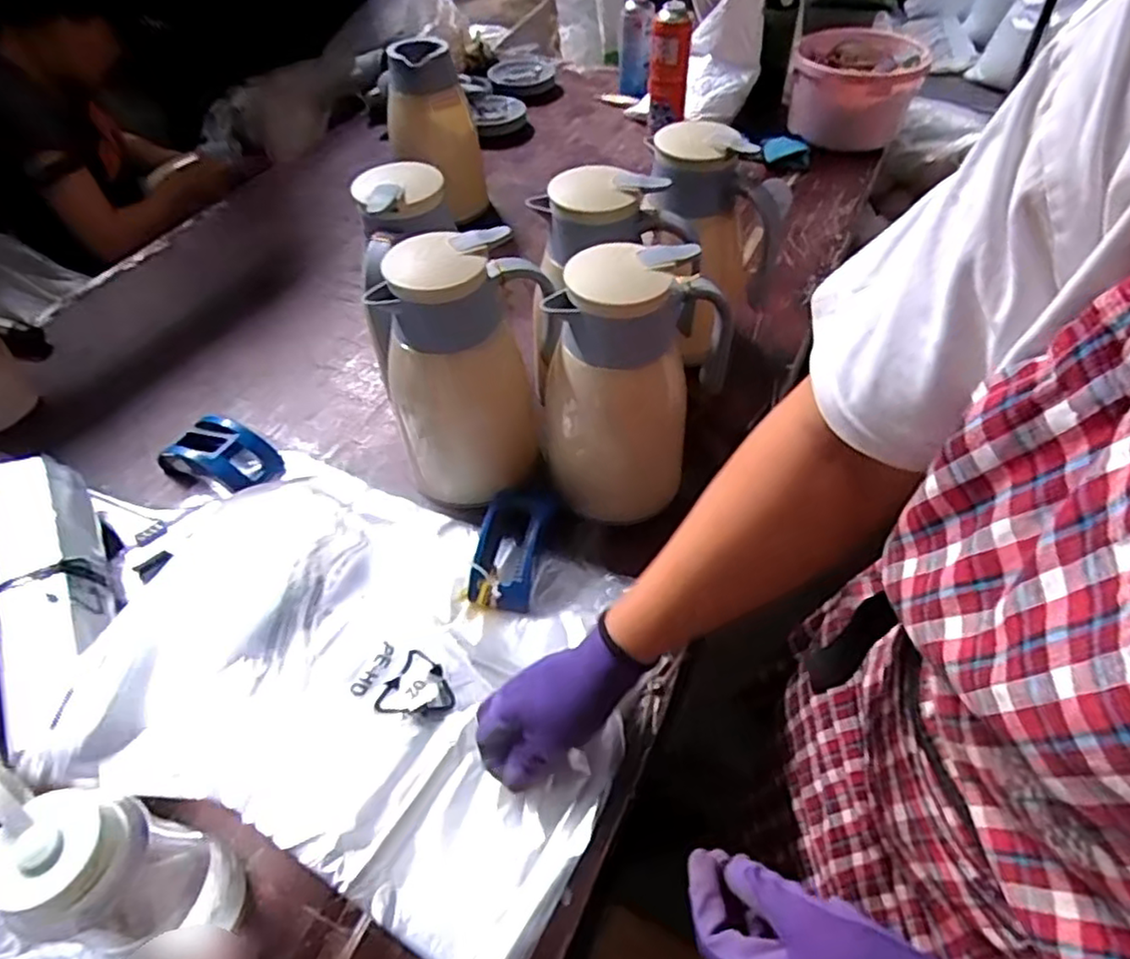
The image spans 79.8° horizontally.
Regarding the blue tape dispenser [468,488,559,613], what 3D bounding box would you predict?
[{"bbox_3d":[-0.050,0.064,0.655,0.062,0.040,0.125,7,49,11],"label":"blue tape dispenser"}]

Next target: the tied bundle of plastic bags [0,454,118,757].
[{"bbox_3d":[-0.467,0.083,0.616,0.077,0.068,0.276,-27,52,-19],"label":"tied bundle of plastic bags"}]

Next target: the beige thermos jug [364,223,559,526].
[{"bbox_3d":[-0.093,-0.095,0.649,0.154,0.251,0.115,-16,49,-9],"label":"beige thermos jug"}]

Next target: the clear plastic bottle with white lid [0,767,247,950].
[{"bbox_3d":[-0.270,0.244,0.413,0.058,0.187,0.074,-15,49,-8],"label":"clear plastic bottle with white lid"}]

